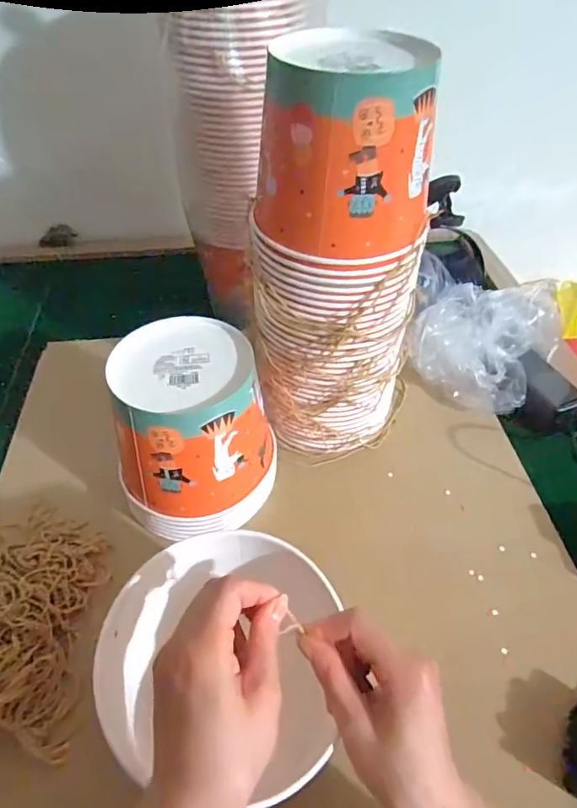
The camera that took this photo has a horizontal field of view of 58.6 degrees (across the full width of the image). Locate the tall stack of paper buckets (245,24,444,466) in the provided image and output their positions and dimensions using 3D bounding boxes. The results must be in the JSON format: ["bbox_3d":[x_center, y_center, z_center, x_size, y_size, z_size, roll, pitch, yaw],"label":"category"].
[{"bbox_3d":[0.042,-0.113,0.503,0.158,0.381,0.130,13,48,11],"label":"tall stack of paper buckets"}]

